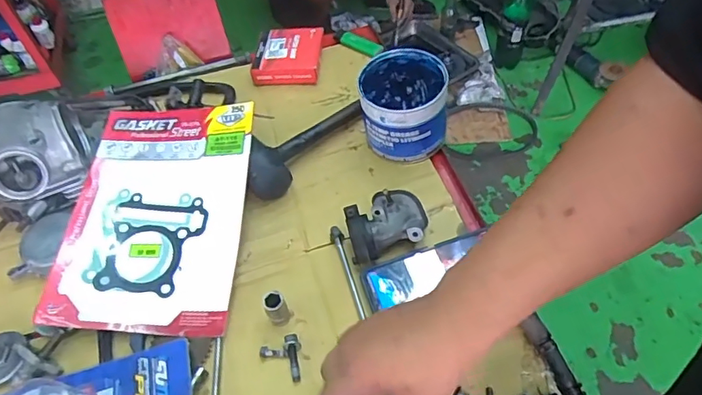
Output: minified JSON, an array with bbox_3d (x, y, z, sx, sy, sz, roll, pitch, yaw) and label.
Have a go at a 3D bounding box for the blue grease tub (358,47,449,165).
[{"bbox_3d":[0.062,-0.108,0.622,0.095,0.090,0.099,-2,53,3],"label":"blue grease tub"}]

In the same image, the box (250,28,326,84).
[{"bbox_3d":[-0.093,-0.205,0.749,0.097,0.029,0.095,1,53,5],"label":"box"}]

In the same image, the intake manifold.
[{"bbox_3d":[0.038,0.029,0.554,0.091,0.048,0.067,-19,54,-10],"label":"intake manifold"}]

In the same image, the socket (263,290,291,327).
[{"bbox_3d":[-0.073,0.110,0.508,0.021,0.042,0.019,-23,55,-12],"label":"socket"}]

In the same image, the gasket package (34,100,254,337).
[{"bbox_3d":[-0.217,0.010,0.576,0.189,0.020,0.271,2,63,4],"label":"gasket package"}]

